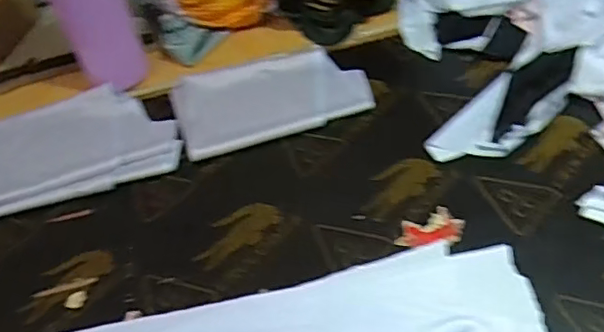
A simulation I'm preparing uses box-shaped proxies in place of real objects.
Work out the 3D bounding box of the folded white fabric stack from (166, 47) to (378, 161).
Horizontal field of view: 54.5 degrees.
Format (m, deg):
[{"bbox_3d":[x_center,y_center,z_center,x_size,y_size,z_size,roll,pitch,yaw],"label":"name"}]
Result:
[{"bbox_3d":[-0.046,-0.101,0.826,0.255,0.014,0.170,-17,47,-9],"label":"folded white fabric stack"}]

